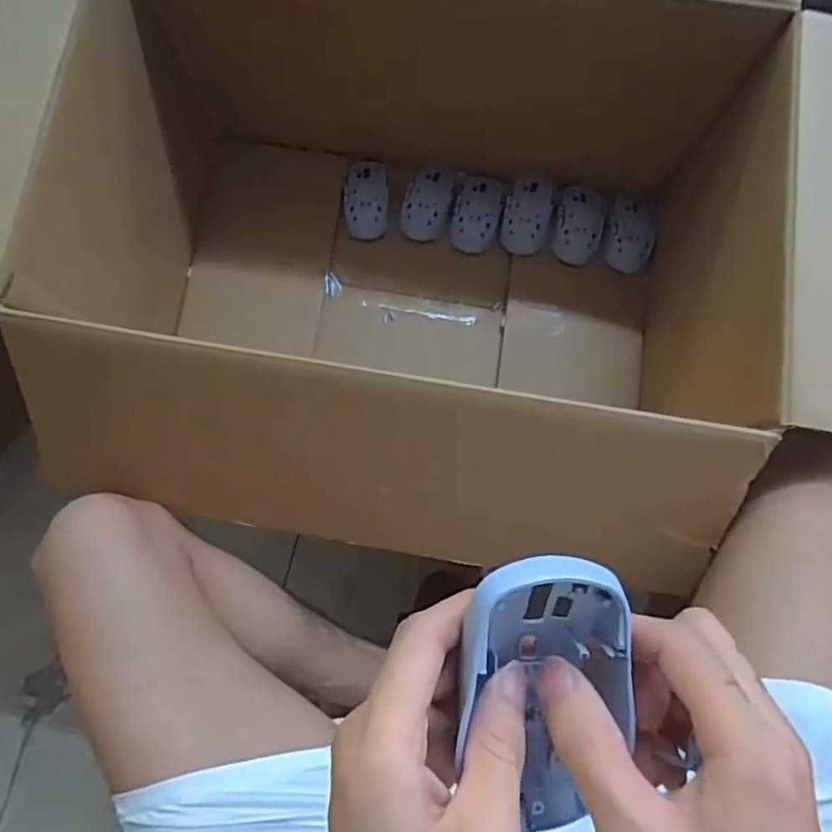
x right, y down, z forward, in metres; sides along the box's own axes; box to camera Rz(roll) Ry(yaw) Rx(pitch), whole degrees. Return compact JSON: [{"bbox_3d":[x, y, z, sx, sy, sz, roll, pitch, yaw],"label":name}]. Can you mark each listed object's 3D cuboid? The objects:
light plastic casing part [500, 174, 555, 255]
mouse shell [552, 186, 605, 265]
[{"bbox_3d":[0.139,-0.247,0.774,0.056,0.028,0.088,11,80,1],"label":"light plastic casing part"},{"bbox_3d":[0.203,-0.237,0.778,0.062,0.026,0.092,7,80,1],"label":"mouse shell"}]

